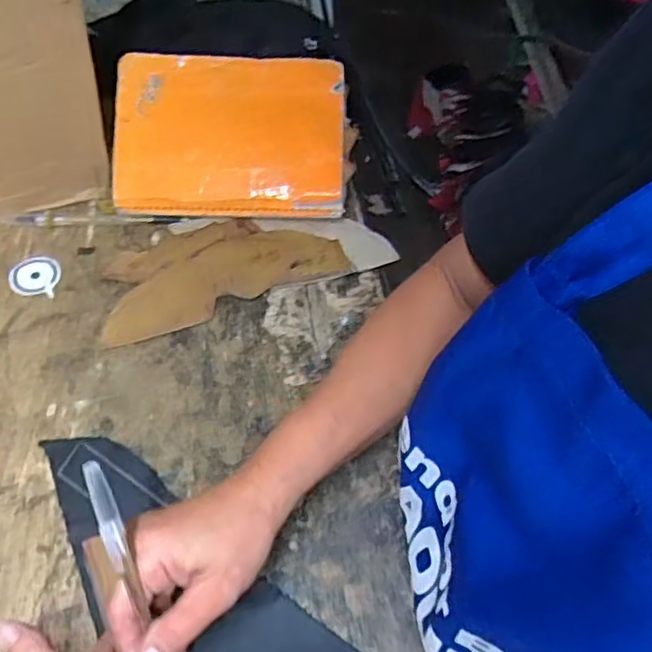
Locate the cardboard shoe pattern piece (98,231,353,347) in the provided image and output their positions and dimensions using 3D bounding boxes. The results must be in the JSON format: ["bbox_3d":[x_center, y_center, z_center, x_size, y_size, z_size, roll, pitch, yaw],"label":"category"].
[{"bbox_3d":[-0.085,-0.041,0.539,0.202,0.010,0.065,-20,59,-16],"label":"cardboard shoe pattern piece"}]

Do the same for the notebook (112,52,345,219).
[{"bbox_3d":[-0.085,-0.169,0.568,0.199,0.013,0.142,1,85,0],"label":"notebook"}]

